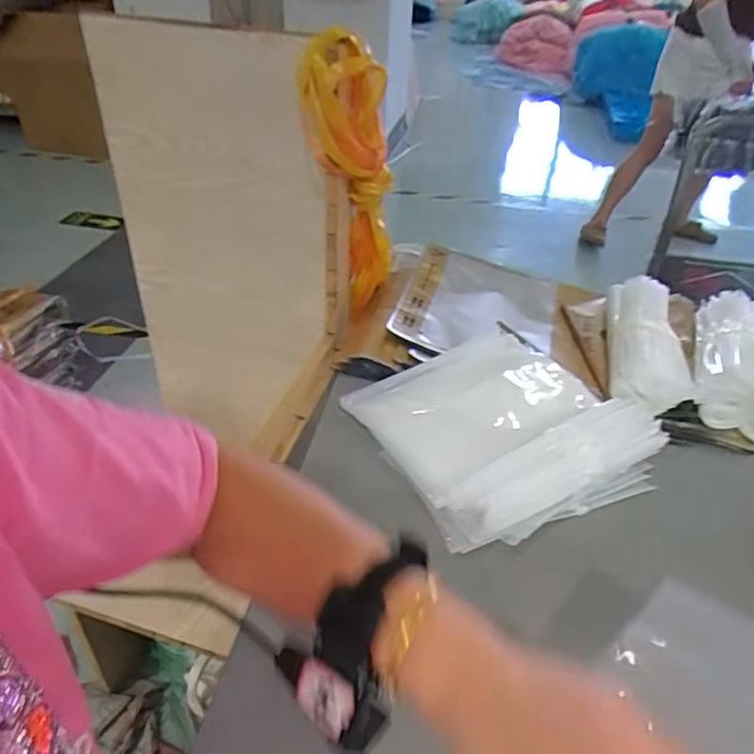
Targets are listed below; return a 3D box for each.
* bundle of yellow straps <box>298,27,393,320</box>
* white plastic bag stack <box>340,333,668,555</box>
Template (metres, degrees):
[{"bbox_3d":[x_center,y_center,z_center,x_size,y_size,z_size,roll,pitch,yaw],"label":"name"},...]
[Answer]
[{"bbox_3d":[-0.027,-0.213,0.730,0.088,0.379,0.055,13,61,13],"label":"bundle of yellow straps"},{"bbox_3d":[0.134,0.051,0.657,0.261,0.049,0.255,-15,41,-22],"label":"white plastic bag stack"}]

